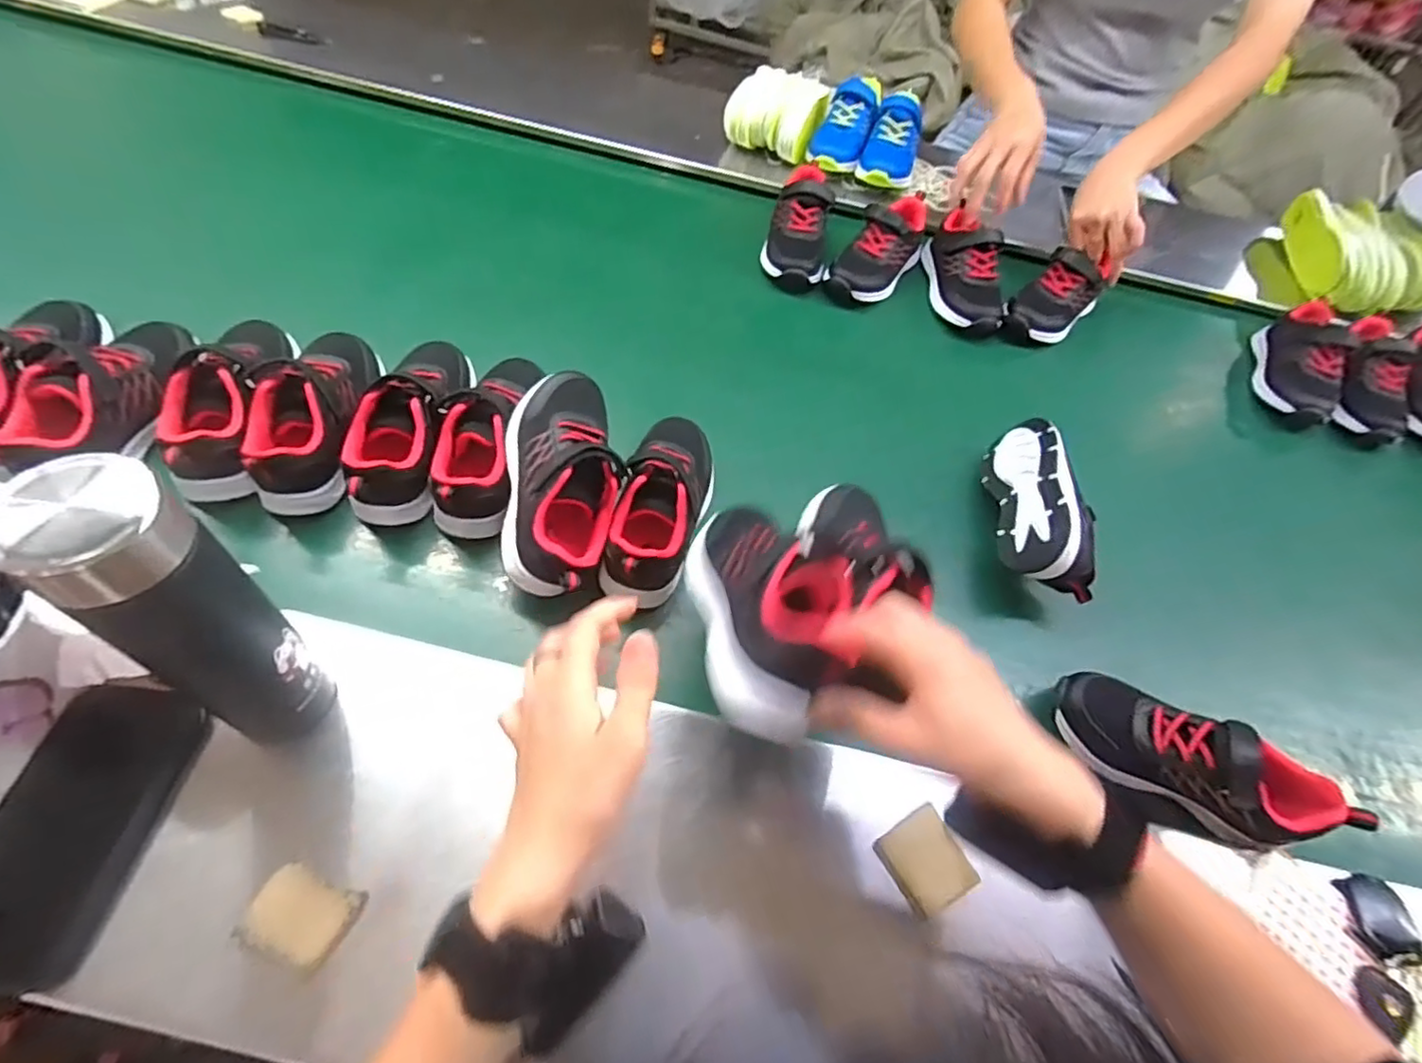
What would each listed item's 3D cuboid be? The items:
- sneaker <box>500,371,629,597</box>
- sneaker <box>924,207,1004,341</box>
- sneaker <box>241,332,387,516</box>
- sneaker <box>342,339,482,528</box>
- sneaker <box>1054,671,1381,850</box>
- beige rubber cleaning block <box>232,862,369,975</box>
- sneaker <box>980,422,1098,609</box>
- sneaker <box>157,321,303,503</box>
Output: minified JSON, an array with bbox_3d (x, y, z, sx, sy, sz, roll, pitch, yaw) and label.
[{"bbox_3d":[-0.122,-0.043,0.535,0.096,0.079,0.189,0,75,-5],"label":"sneaker"},{"bbox_3d":[0.331,-0.338,0.829,0.072,0.080,0.187,-2,68,-7],"label":"sneaker"},{"bbox_3d":[-0.350,-0.110,0.568,0.082,0.071,0.184,-5,55,-9],"label":"sneaker"},{"bbox_3d":[-0.265,-0.102,0.575,0.080,0.080,0.189,3,54,-3],"label":"sneaker"},{"bbox_3d":[0.377,0.179,0.497,0.209,0.092,0.067,26,56,13],"label":"sneaker"},{"bbox_3d":[-0.242,0.228,0.375,0.054,0.017,0.045,19,55,8],"label":"beige rubber cleaning block"},{"bbox_3d":[0.315,-0.029,0.609,0.074,0.086,0.177,11,54,3],"label":"sneaker"},{"bbox_3d":[-0.417,-0.118,0.559,0.074,0.075,0.183,1,55,-5],"label":"sneaker"}]

